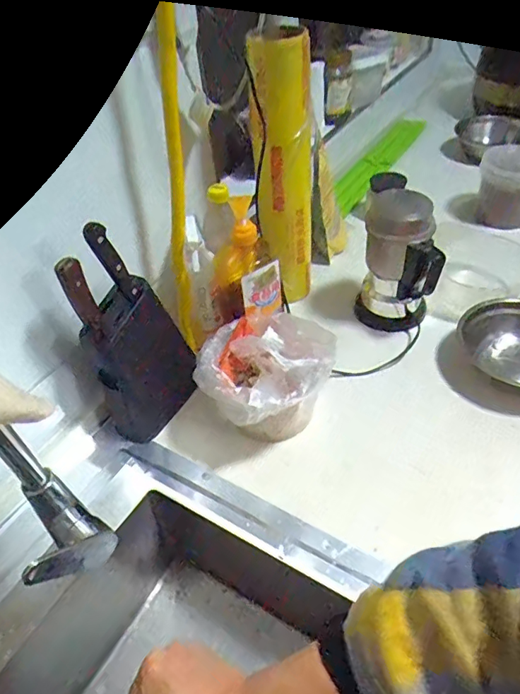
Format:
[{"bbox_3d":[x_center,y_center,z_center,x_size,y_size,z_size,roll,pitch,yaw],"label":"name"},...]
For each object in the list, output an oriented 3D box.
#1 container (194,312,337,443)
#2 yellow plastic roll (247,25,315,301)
[{"bbox_3d":[0.002,0.045,0.685,0.161,0.128,0.161,-3,44,3],"label":"container"},{"bbox_3d":[0.039,-0.244,0.756,0.081,0.387,0.060,0,44,6],"label":"yellow plastic roll"}]

